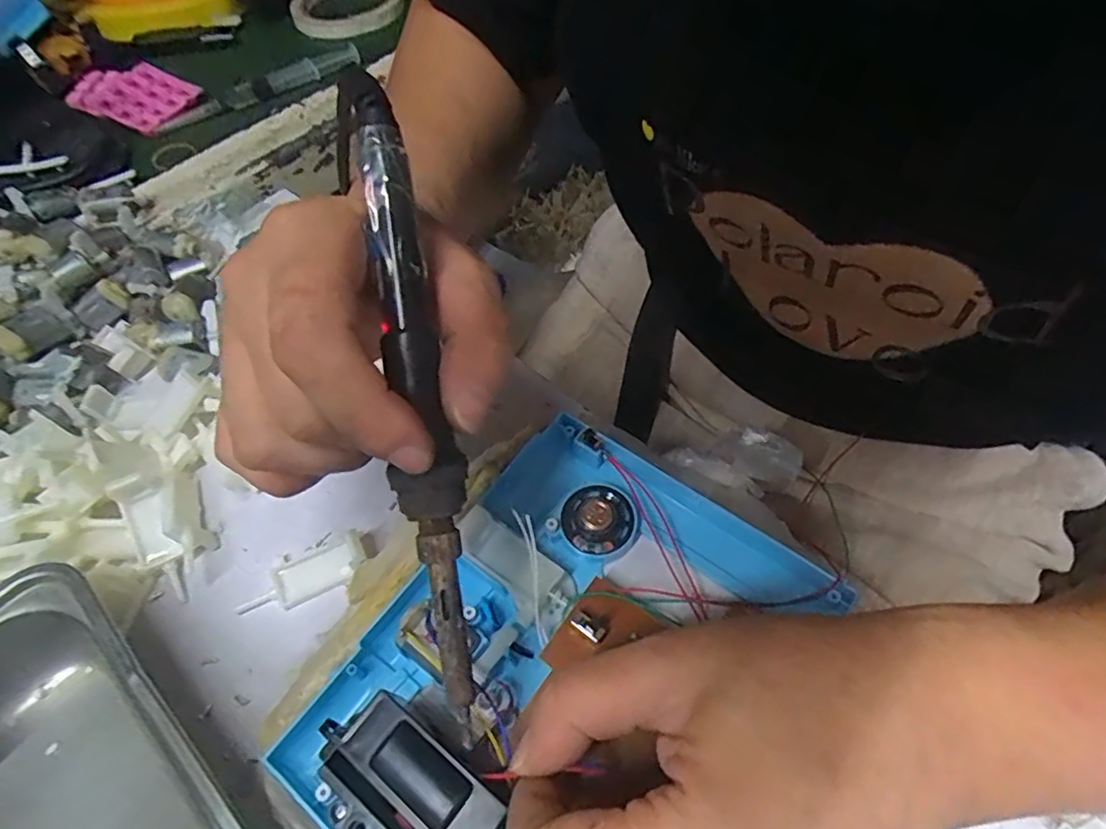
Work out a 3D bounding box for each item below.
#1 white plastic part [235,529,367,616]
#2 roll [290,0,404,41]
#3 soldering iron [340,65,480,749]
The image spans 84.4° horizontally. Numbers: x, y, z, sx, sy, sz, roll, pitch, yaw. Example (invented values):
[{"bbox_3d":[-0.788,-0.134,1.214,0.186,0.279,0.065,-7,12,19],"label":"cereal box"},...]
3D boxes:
[{"bbox_3d":[-0.109,0.072,0.267,0.056,0.007,0.019,-27,61,-16],"label":"white plastic part"},{"bbox_3d":[-0.185,-0.364,0.542,0.096,0.012,0.097,0,57,0],"label":"roll"},{"bbox_3d":[-0.039,-0.005,0.175,0.018,0.014,0.192,-9,88,-6],"label":"soldering iron"}]

